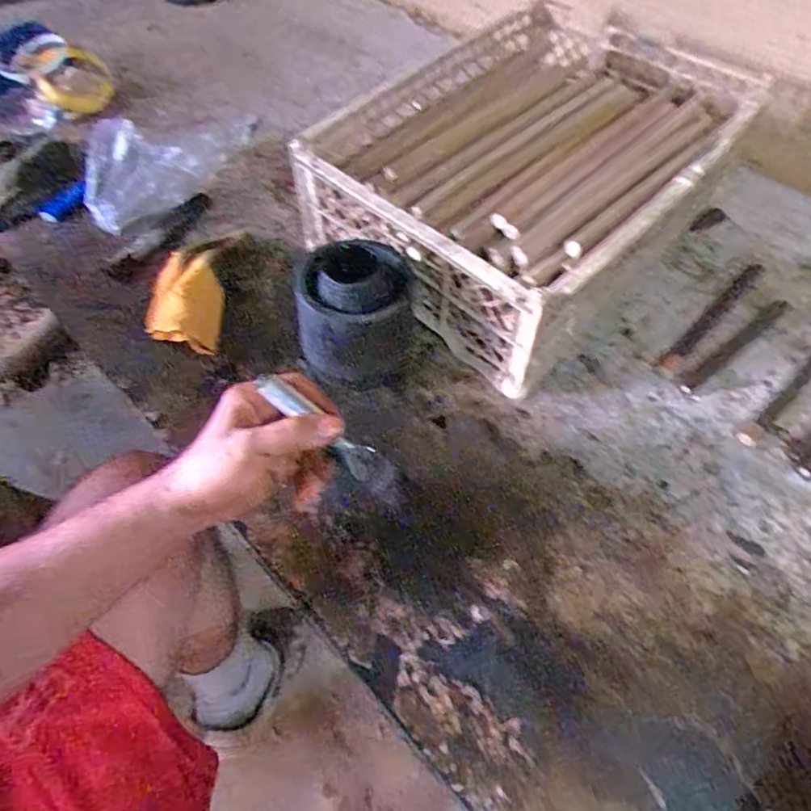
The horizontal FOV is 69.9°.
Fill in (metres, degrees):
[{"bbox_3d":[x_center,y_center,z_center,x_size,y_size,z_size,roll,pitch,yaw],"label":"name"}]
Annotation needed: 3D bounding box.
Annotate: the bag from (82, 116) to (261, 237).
[{"bbox_3d":[-0.289,-0.299,0.699,0.214,0.070,0.088,-34,62,-21],"label":"bag"}]

